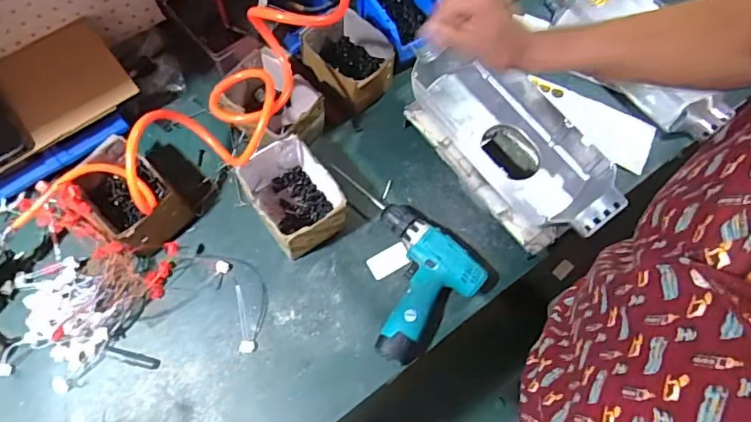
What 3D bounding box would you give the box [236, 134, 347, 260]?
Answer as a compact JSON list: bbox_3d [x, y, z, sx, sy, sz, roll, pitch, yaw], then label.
[{"bbox_3d":[-0.124,-0.019,0.772,0.107,0.106,0.145,-33,73,-15],"label":"box"}]

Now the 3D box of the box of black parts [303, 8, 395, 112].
[{"bbox_3d":[-0.046,-0.257,0.874,0.113,0.105,0.149,-42,75,-17],"label":"box of black parts"}]

